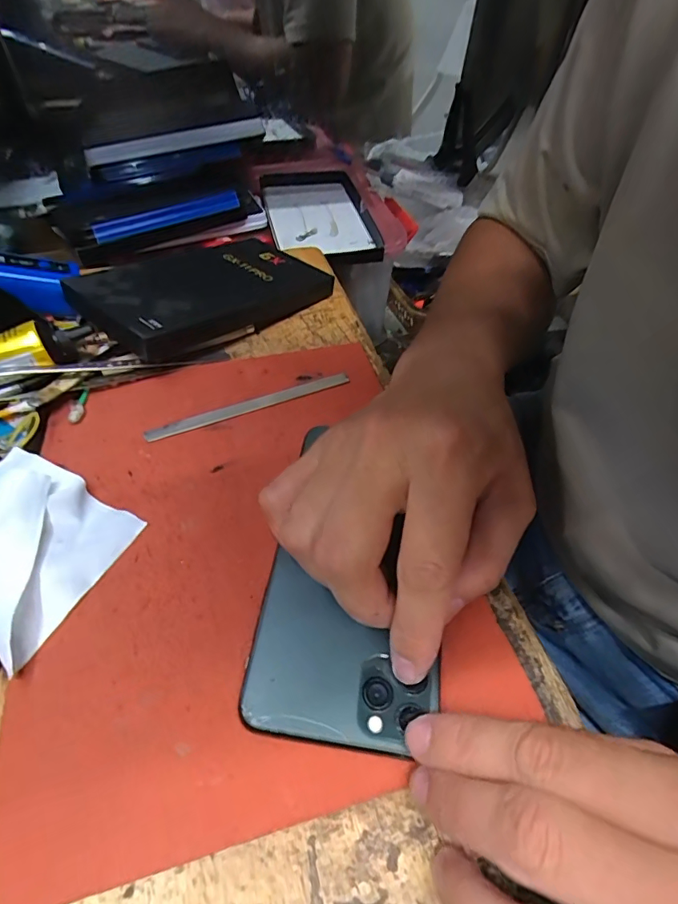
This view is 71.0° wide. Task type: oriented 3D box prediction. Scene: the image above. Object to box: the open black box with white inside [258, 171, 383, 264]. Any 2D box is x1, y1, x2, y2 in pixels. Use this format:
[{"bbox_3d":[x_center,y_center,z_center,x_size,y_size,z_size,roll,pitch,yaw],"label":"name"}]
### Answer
[{"bbox_3d":[-0.022,-0.259,0.522,0.113,0.023,0.203,-4,49,-8],"label":"open black box with white inside"}]

